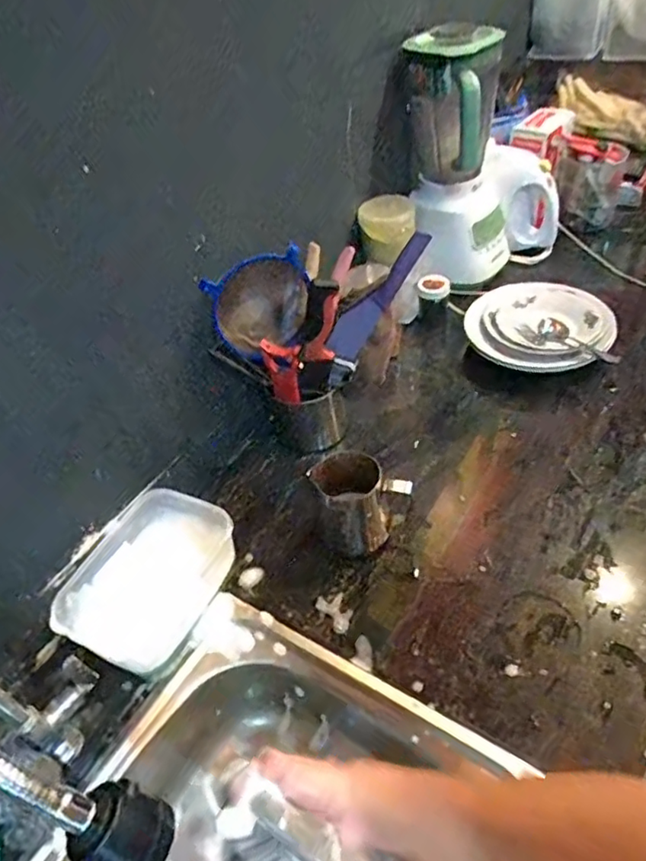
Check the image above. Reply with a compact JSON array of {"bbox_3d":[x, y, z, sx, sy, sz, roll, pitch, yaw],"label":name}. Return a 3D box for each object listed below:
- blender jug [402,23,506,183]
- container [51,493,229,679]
[{"bbox_3d":[0.205,-0.521,0.957,0.140,0.200,0.172,3,46,13],"label":"blender jug"},{"bbox_3d":[-0.204,0.170,0.702,0.139,0.078,0.198,12,49,18],"label":"container"}]

